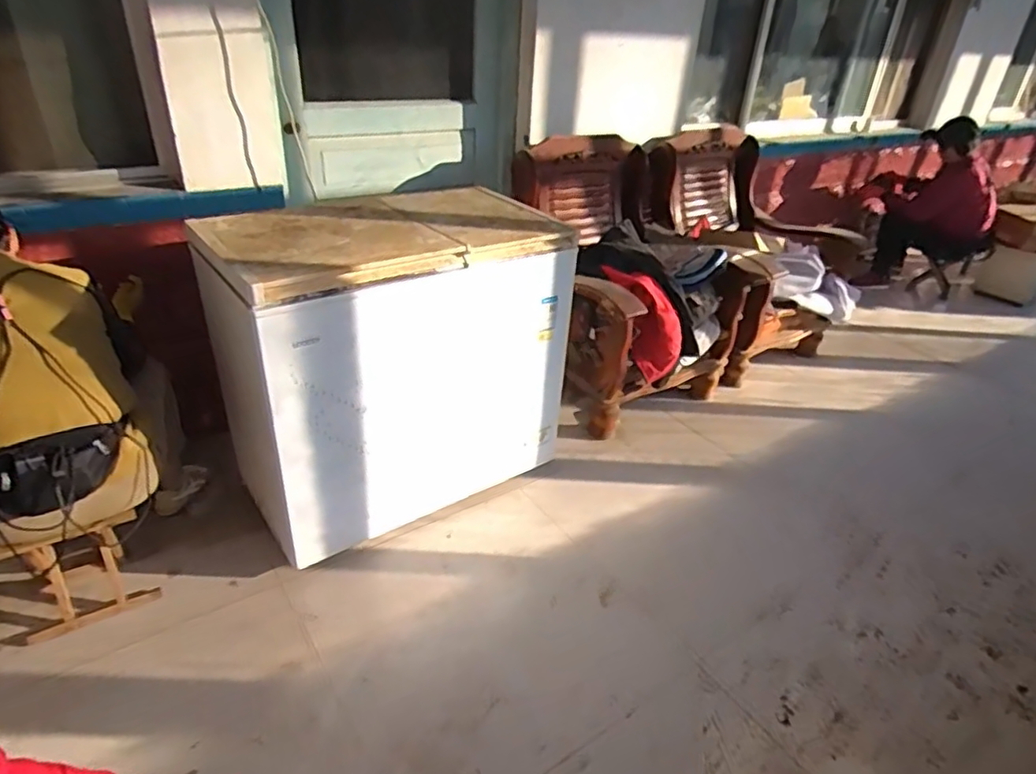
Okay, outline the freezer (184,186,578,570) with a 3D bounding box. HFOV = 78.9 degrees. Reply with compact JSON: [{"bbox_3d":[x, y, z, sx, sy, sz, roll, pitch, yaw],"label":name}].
[{"bbox_3d":[-0.366,-0.074,1.884,0.964,0.823,0.488,-21,38,-35],"label":"freezer"}]

